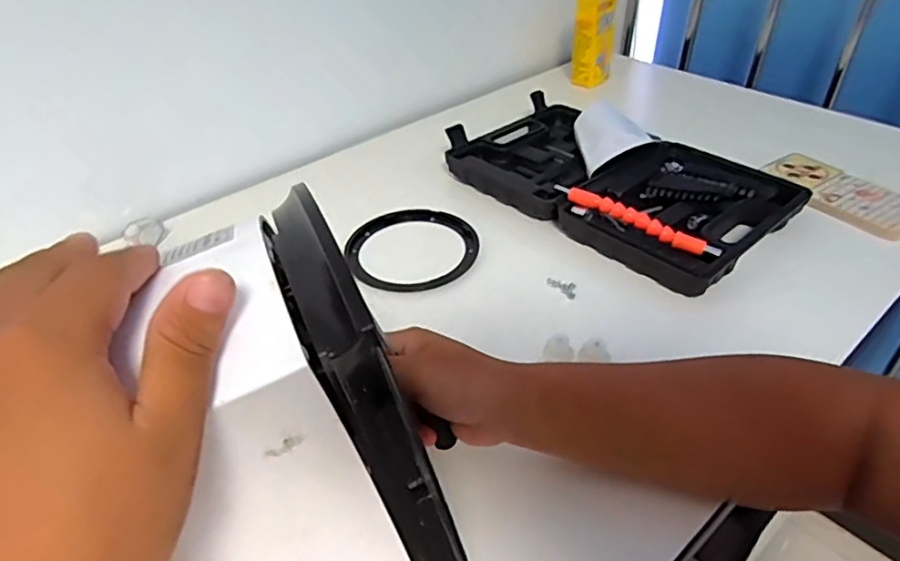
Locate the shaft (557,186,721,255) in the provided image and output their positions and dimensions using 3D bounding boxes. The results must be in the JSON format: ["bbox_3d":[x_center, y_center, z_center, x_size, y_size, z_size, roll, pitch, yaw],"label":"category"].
[{"bbox_3d":[0.171,-0.058,0.559,0.164,0.025,0.012,25,46,31],"label":"shaft"}]

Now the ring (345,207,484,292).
[{"bbox_3d":[-0.038,-0.033,0.595,0.127,0.015,0.129,-1,38,1],"label":"ring"}]

